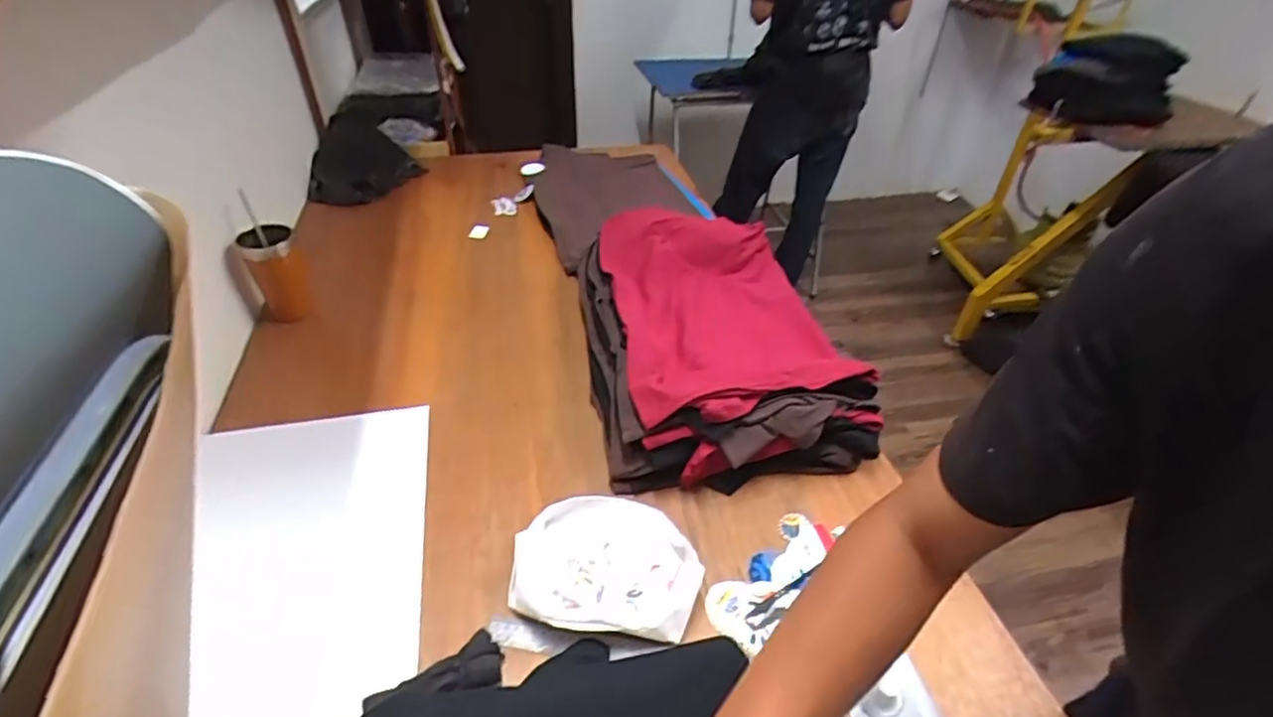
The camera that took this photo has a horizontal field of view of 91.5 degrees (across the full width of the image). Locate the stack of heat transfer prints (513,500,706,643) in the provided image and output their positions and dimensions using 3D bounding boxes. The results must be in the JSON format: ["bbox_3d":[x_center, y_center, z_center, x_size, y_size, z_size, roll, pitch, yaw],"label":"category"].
[{"bbox_3d":[-0.032,0.232,0.680,0.199,0.045,0.155,4,39,3],"label":"stack of heat transfer prints"}]

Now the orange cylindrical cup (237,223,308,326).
[{"bbox_3d":[-0.586,-0.137,1.016,0.077,0.148,0.081,1,39,-1],"label":"orange cylindrical cup"}]

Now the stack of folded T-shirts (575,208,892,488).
[{"bbox_3d":[0.114,-0.036,0.945,0.369,0.140,0.493,-4,39,-7],"label":"stack of folded T-shirts"}]

